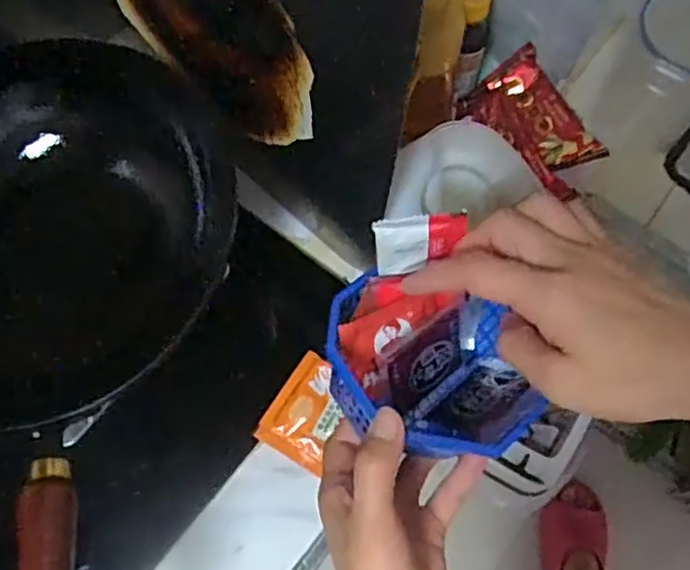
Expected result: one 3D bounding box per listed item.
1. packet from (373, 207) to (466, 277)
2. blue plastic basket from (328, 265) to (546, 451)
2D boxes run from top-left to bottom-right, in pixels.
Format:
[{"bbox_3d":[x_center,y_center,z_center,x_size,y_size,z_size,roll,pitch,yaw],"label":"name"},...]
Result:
[{"bbox_3d":[0.040,-0.022,0.358,0.048,0.036,0.005,-8,43,7],"label":"packet"},{"bbox_3d":[0.049,0.044,0.380,0.113,0.075,0.095,4,69,3],"label":"blue plastic basket"}]

